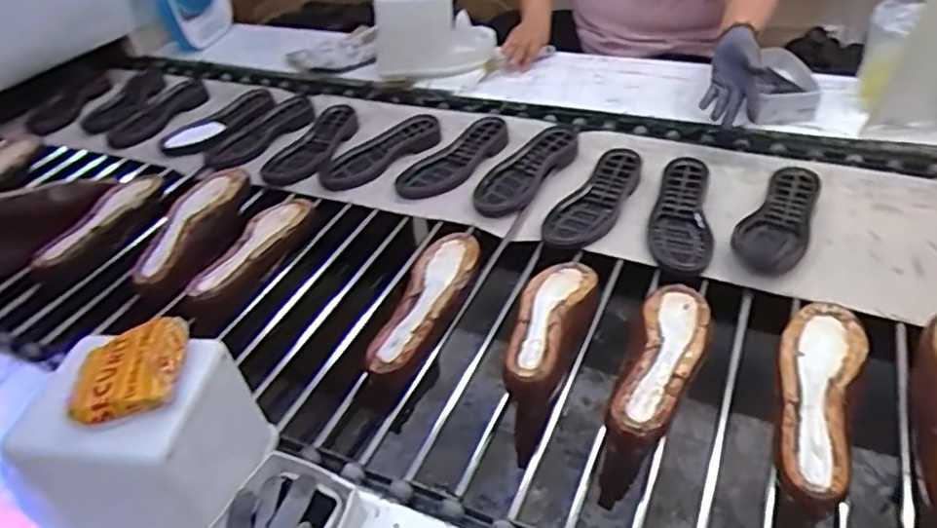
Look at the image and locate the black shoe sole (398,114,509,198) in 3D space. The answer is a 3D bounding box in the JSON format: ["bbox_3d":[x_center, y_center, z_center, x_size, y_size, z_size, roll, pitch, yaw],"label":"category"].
[{"bbox_3d":[-0.019,-0.194,1.128,0.093,0.026,0.258,29,52,34],"label":"black shoe sole"}]

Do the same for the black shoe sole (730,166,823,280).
[{"bbox_3d":[0.462,-0.066,0.916,0.088,0.034,0.231,25,49,31],"label":"black shoe sole"}]

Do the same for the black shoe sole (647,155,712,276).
[{"bbox_3d":[0.323,-0.083,0.958,0.083,0.029,0.254,6,42,14],"label":"black shoe sole"}]

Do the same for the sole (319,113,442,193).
[{"bbox_3d":[-0.165,-0.212,1.159,0.247,0.026,0.095,-31,47,-26],"label":"sole"}]

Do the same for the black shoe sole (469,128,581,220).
[{"bbox_3d":[0.105,-0.166,1.074,0.093,0.031,0.247,25,50,31],"label":"black shoe sole"}]

